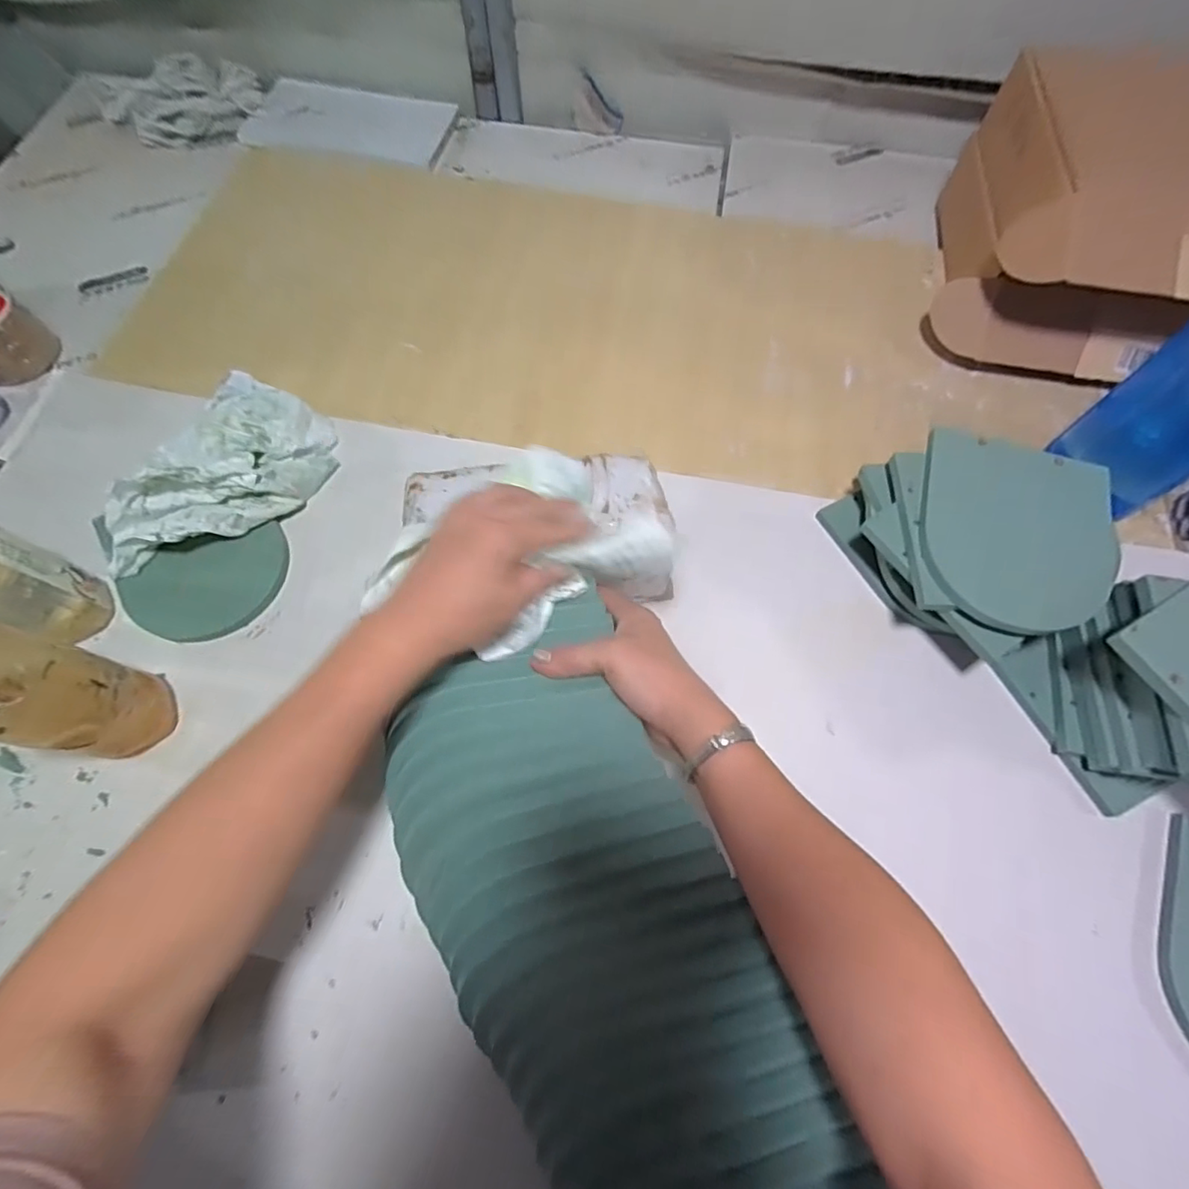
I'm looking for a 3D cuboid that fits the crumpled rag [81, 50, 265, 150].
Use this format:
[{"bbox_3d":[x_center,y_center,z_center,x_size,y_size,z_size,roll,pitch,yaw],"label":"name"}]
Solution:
[{"bbox_3d":[-0.596,-0.722,0.823,0.196,0.035,0.189,-40,72,-15],"label":"crumpled rag"}]

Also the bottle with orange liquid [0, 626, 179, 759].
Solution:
[{"bbox_3d":[-0.365,0.064,0.376,0.055,0.202,0.066,0,67,-2],"label":"bottle with orange liquid"}]

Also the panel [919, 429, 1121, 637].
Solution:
[{"bbox_3d":[0.348,-0.050,0.468,0.157,0.009,0.162,19,76,3],"label":"panel"}]

